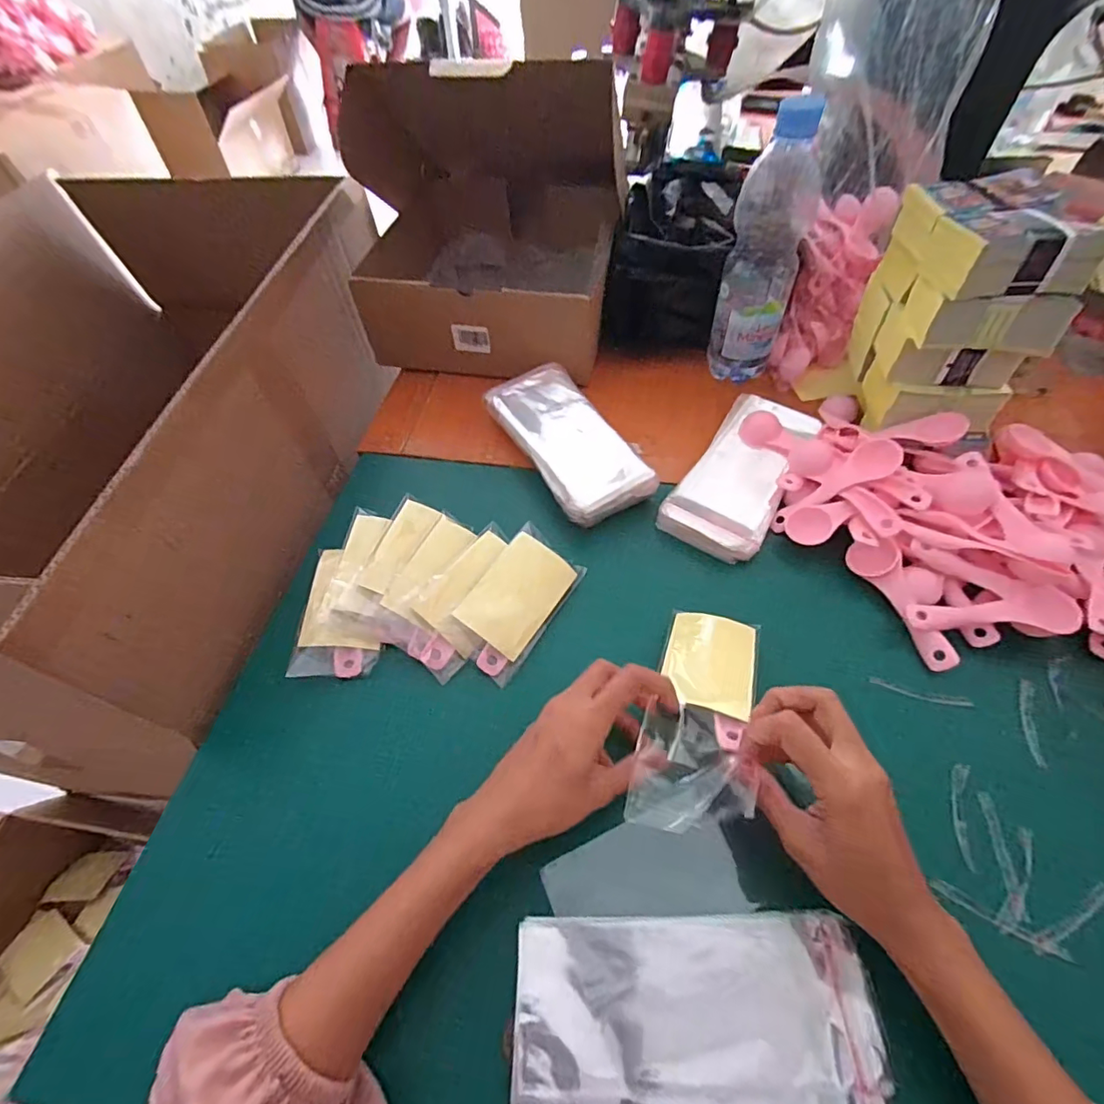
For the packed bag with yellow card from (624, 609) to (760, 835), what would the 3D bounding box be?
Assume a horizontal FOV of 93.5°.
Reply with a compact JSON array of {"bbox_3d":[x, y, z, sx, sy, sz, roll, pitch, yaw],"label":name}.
[{"bbox_3d":[0.098,0.095,0.334,0.063,0.017,0.174,10,36,17],"label":"packed bag with yellow card"}]

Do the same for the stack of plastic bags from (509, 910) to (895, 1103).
[{"bbox_3d":[0.074,0.242,0.274,0.183,0.016,0.082,-1,55,1],"label":"stack of plastic bags"}]

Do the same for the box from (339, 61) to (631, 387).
[{"bbox_3d":[-0.076,-0.358,0.573,0.268,0.221,0.219,-1,55,1],"label":"box"}]

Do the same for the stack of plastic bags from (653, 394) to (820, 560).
[{"bbox_3d":[0.183,-0.078,0.493,0.087,0.026,0.191,28,61,19],"label":"stack of plastic bags"}]

